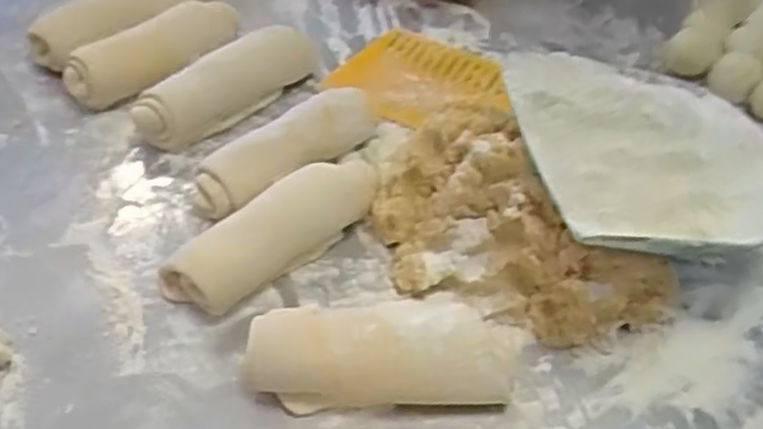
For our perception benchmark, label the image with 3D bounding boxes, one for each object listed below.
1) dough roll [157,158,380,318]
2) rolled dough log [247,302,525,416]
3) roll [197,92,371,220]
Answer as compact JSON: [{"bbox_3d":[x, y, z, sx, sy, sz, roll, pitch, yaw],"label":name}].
[{"bbox_3d":[-0.078,0.007,0.576,0.178,0.036,0.060,-33,58,-28],"label":"dough roll"},{"bbox_3d":[0.002,0.087,0.511,0.178,0.046,0.070,1,48,-2],"label":"rolled dough log"},{"bbox_3d":[-0.077,-0.054,0.635,0.170,0.034,0.055,-31,56,-26],"label":"roll"}]

